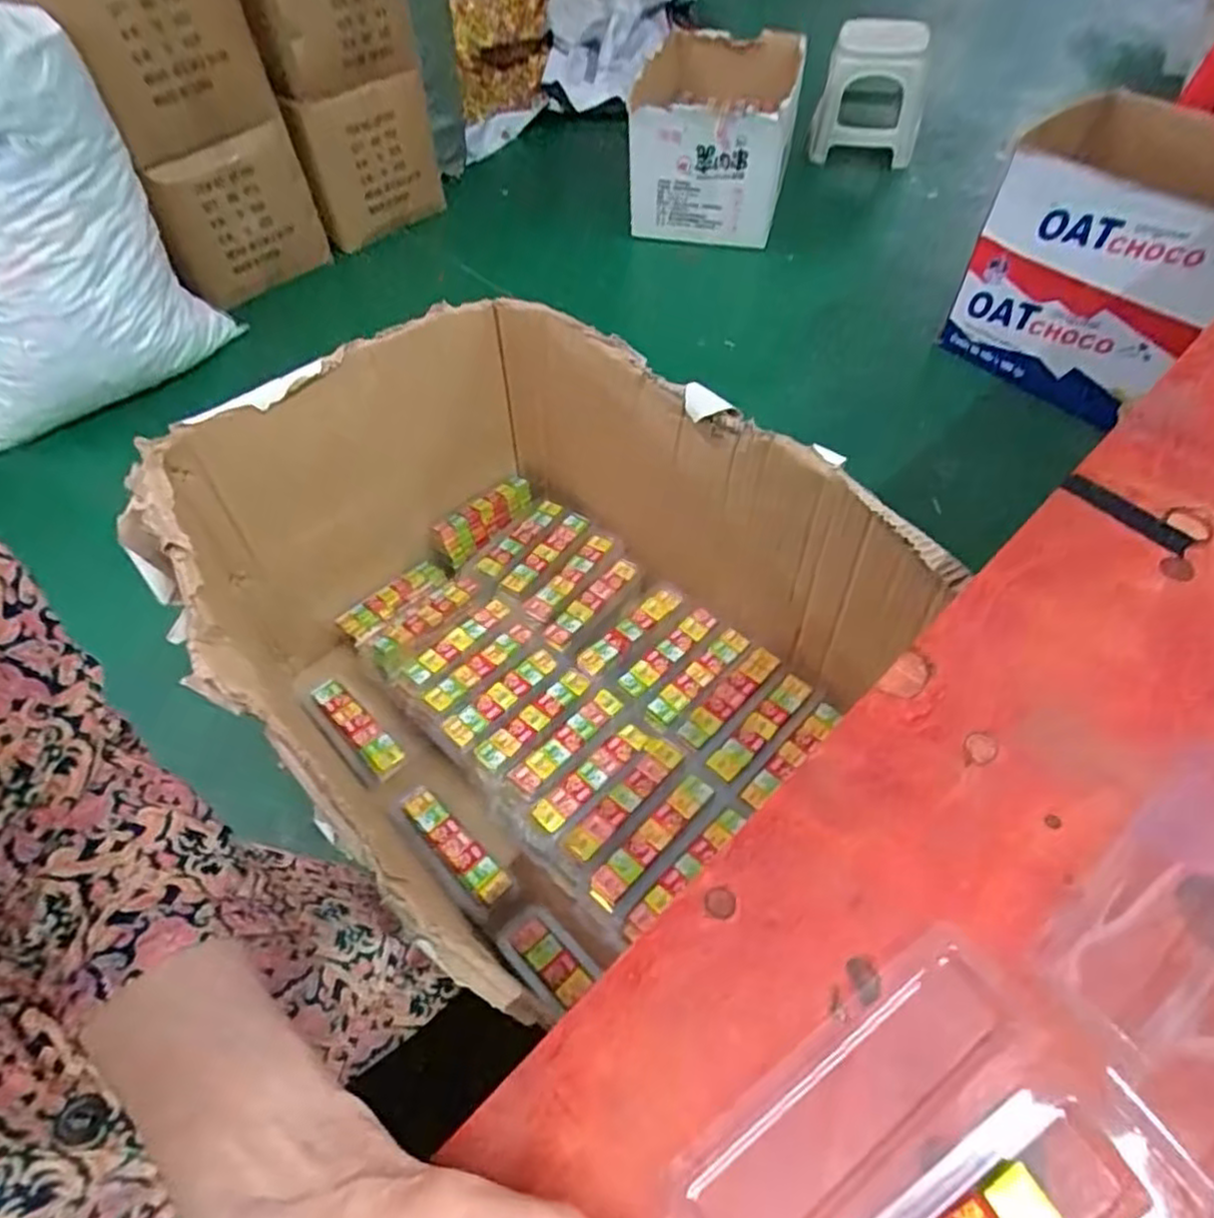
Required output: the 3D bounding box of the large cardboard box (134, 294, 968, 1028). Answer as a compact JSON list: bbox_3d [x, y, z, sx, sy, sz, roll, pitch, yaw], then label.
[{"bbox_3d":[-0.080,-0.004,0.615,0.417,0.292,0.498,-35,61,-19],"label":"large cardboard box"}]

